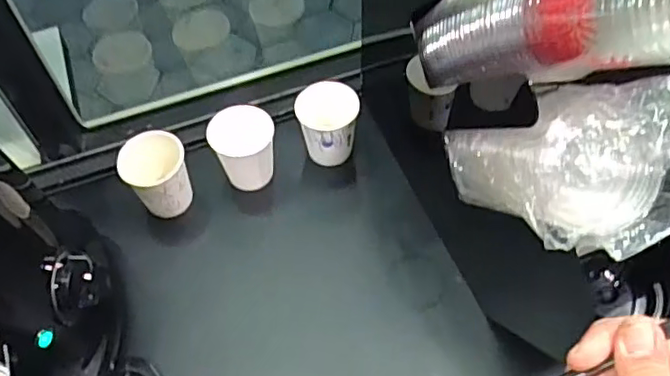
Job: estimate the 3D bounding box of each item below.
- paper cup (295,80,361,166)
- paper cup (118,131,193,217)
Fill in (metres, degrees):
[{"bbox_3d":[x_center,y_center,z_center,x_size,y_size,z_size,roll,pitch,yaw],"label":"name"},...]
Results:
[{"bbox_3d":[-0.007,-0.067,0.677,0.066,0.091,0.062,-1,57,1],"label":"paper cup"},{"bbox_3d":[-0.189,-0.009,0.643,0.067,0.092,0.061,-1,57,1],"label":"paper cup"}]

